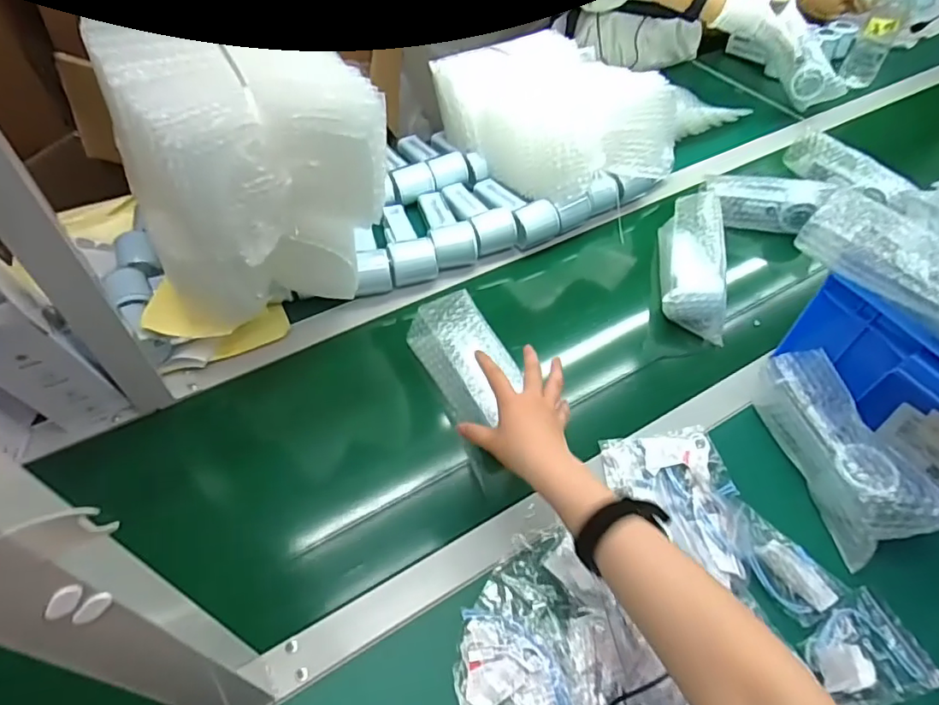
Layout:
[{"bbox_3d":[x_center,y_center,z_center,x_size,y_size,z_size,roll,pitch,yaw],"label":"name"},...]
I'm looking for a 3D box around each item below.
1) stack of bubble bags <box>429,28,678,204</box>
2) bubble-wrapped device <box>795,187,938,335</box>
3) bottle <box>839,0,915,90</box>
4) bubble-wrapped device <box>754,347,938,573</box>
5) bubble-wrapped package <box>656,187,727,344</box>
[{"bbox_3d":[0.120,-0.351,0.854,0.203,0.152,0.310,-28,58,-22],"label":"stack of bubble bags"},{"bbox_3d":[0.416,-0.074,0.525,0.062,0.059,0.206,-30,59,-24],"label":"bubble-wrapped device"},{"bbox_3d":[0.799,-0.629,1.086,0.062,0.227,0.076,28,56,18],"label":"bottle"},{"bbox_3d":[0.388,0.099,0.595,0.076,0.070,0.213,-9,53,-10],"label":"bubble-wrapped device"},{"bbox_3d":[0.305,-0.124,0.767,0.075,0.078,0.207,11,52,6],"label":"bubble-wrapped package"}]

